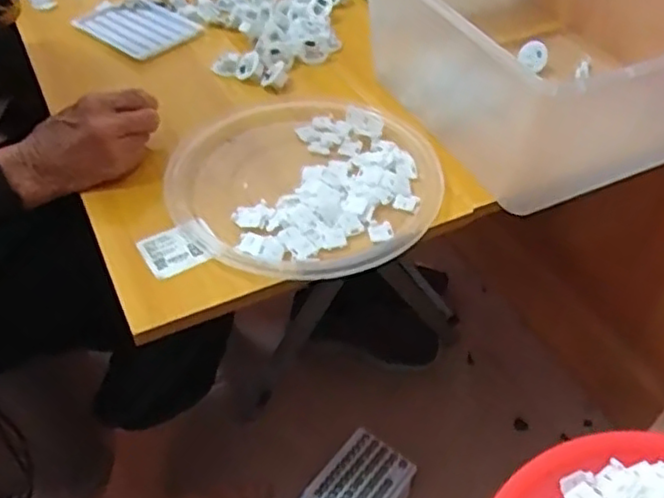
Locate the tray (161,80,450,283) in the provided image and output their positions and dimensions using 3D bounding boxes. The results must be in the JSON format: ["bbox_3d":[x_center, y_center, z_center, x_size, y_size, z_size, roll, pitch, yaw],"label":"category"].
[{"bbox_3d":[-0.032,-0.076,0.617,0.231,0.032,0.277,-19,49,-17],"label":"tray"}]

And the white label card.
[{"bbox_3d":[-0.123,0.000,0.542,0.059,0.006,0.046,-23,58,-27],"label":"white label card"}]

